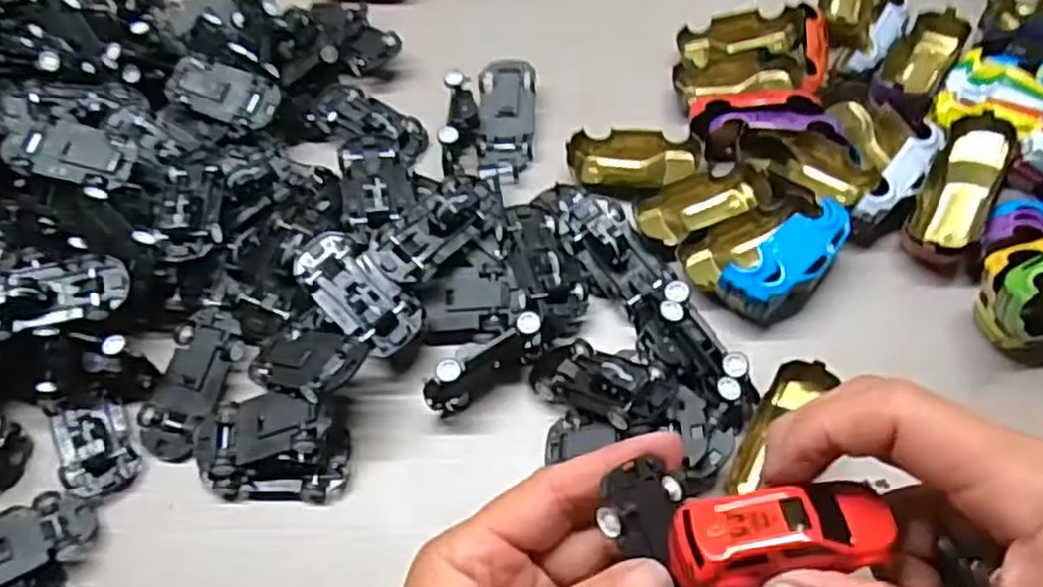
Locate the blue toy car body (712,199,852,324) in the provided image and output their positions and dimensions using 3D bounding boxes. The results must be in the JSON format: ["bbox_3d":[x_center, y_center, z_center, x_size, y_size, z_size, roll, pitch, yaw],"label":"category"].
[{"bbox_3d":[0.117,-0.012,0.337,0.062,0.030,0.028,-36,64,-16],"label":"blue toy car body"}]

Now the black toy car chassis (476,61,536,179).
[{"bbox_3d":[-0.007,-0.091,0.399,0.029,0.014,0.071,-1,73,4],"label":"black toy car chassis"}]

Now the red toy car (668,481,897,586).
[{"bbox_3d":[0.074,0.069,0.218,0.063,0.014,0.025,-10,60,-3],"label":"red toy car"}]

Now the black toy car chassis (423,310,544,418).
[{"bbox_3d":[-0.015,0.030,0.325,0.056,0.033,0.012,-34,64,-15],"label":"black toy car chassis"}]

